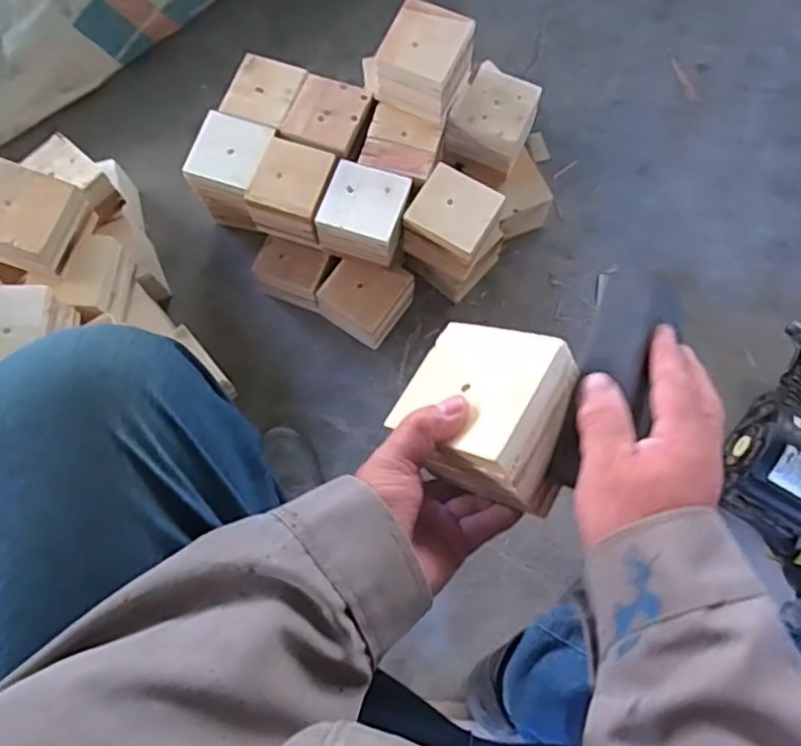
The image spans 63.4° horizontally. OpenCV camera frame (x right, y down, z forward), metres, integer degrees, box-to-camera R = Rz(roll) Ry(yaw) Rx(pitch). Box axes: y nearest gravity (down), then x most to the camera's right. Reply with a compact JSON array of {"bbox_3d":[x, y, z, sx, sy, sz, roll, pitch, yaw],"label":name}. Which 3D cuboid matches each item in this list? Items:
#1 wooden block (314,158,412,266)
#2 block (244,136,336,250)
[{"bbox_3d":[-0.043,-0.199,0.808,0.100,0.054,0.102,19,75,7],"label":"wooden block"},{"bbox_3d":[-0.133,-0.230,0.832,0.096,0.072,0.104,20,75,8],"label":"block"}]

